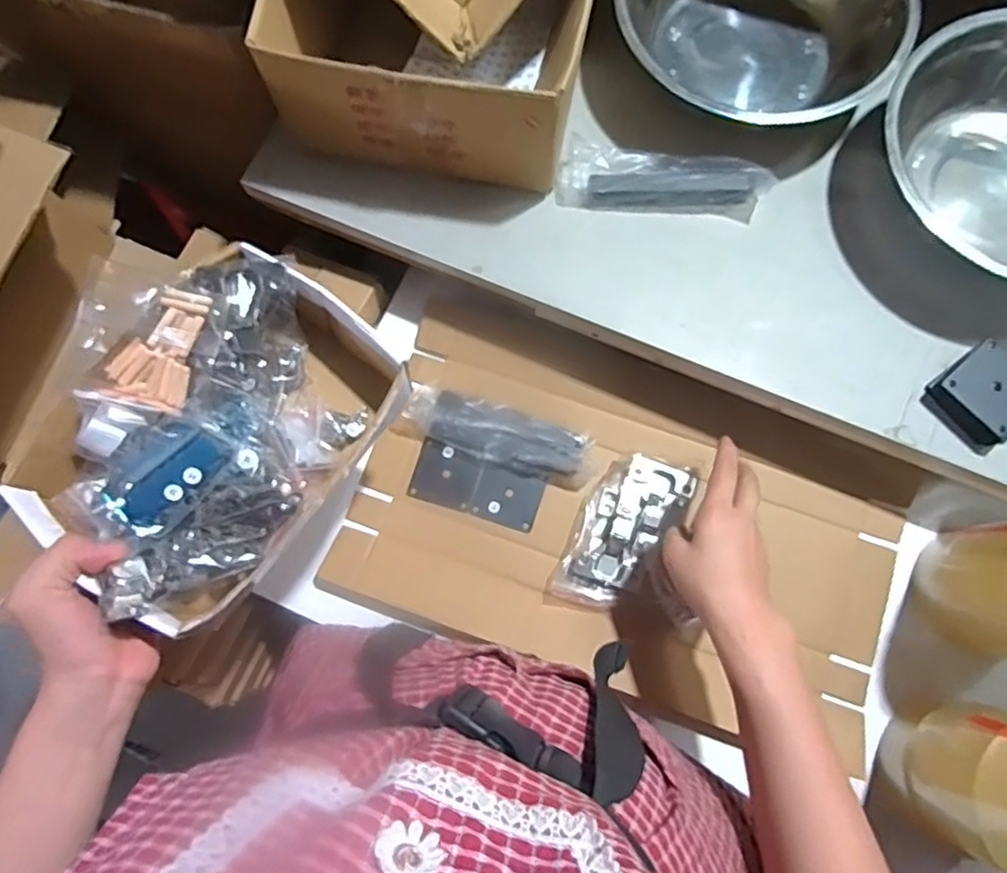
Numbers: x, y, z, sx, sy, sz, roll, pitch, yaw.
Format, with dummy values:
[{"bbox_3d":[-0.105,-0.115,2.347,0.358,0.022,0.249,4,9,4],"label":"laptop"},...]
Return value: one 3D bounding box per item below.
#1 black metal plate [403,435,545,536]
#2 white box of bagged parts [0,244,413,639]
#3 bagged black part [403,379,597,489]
[{"bbox_3d":[-0.027,0.049,0.617,0.125,0.004,0.055,21,79,5],"label":"black metal plate"},{"bbox_3d":[-0.197,-0.005,0.455,0.186,0.094,0.232,36,80,8],"label":"white box of bagged parts"},{"bbox_3d":[-0.002,0.000,0.612,0.181,0.032,0.052,18,78,5],"label":"bagged black part"}]

